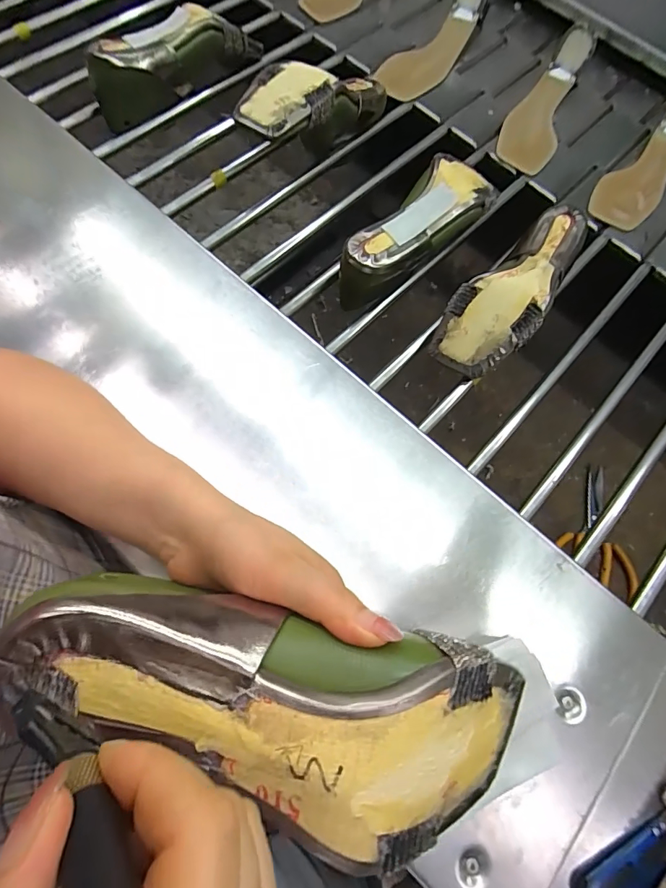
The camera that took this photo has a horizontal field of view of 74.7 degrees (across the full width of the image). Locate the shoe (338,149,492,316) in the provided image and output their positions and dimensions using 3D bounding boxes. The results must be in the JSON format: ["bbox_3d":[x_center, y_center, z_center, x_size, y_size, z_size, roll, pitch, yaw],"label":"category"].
[{"bbox_3d":[0.089,-0.239,0.475,0.217,0.069,0.079,-42,70,-3],"label":"shoe"}]

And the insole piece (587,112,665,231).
[{"bbox_3d":[0.406,-0.360,0.560,0.074,0.049,0.216,36,86,16],"label":"insole piece"}]

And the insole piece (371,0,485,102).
[{"bbox_3d":[0.136,-0.556,0.607,0.067,0.058,0.214,39,88,17],"label":"insole piece"}]

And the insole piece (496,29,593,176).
[{"bbox_3d":[0.278,-0.447,0.581,0.077,0.055,0.209,25,84,12],"label":"insole piece"}]

